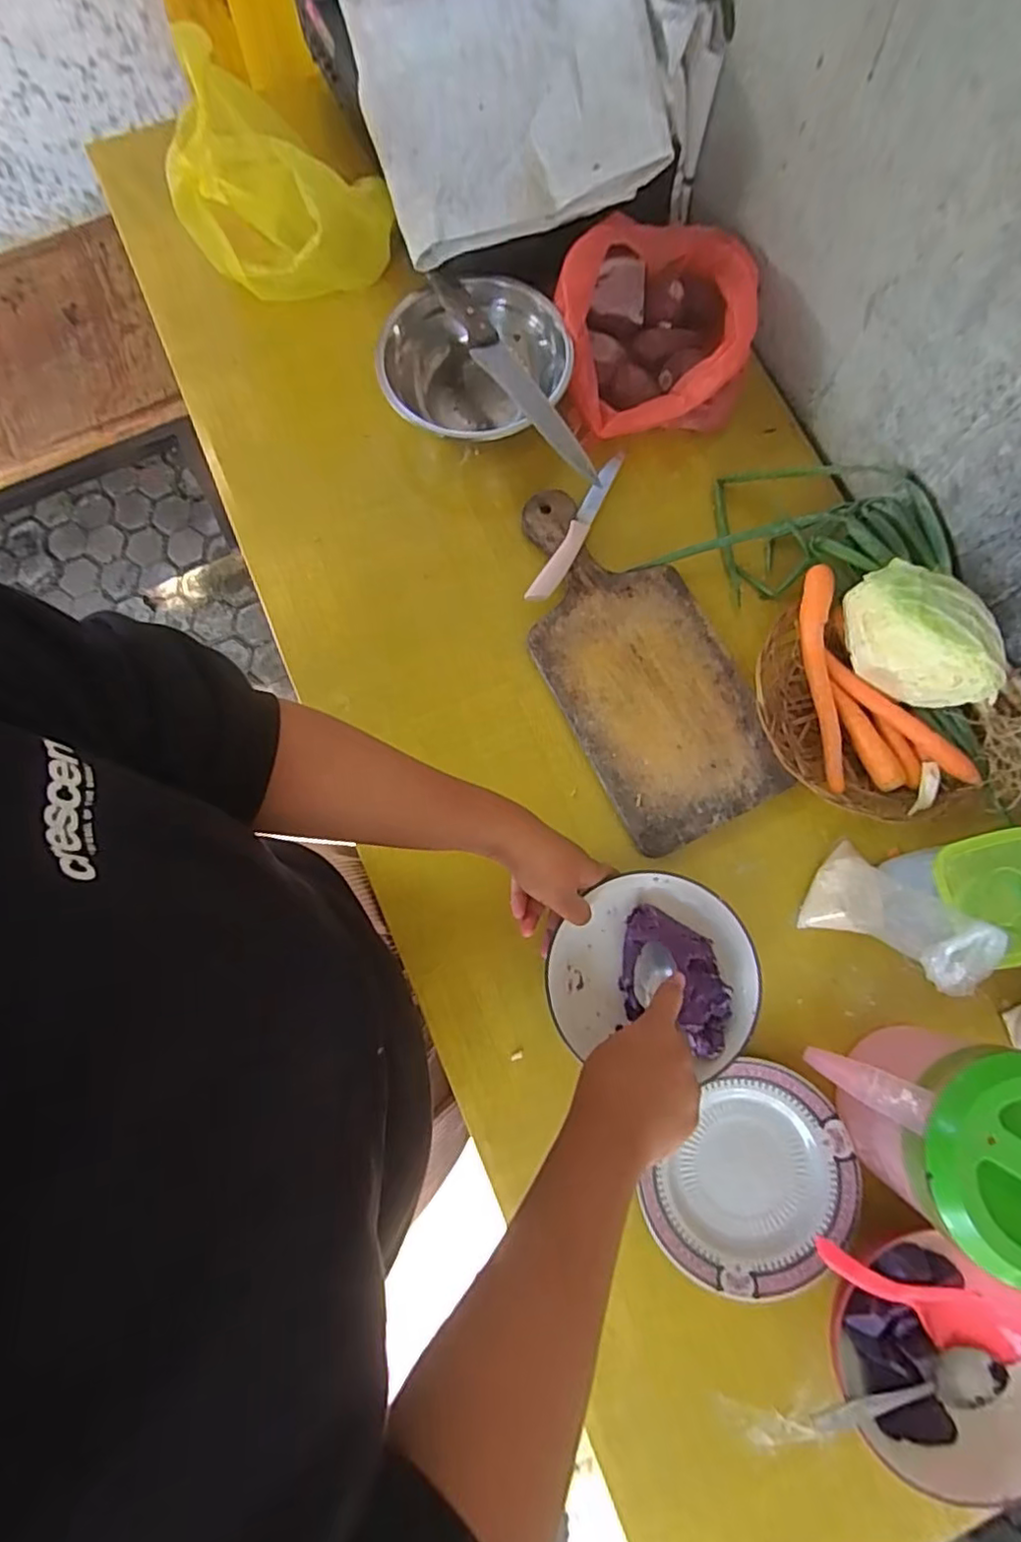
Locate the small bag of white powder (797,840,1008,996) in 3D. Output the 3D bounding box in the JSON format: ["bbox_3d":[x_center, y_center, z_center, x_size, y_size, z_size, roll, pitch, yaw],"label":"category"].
[{"bbox_3d":[0.311,0.123,0.506,0.070,0.151,0.063,-36,105,-6],"label":"small bag of white powder"}]

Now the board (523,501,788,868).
[{"bbox_3d":[0.117,-0.111,0.608,0.165,0.015,0.357,-27,80,-5],"label":"board"}]

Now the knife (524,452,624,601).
[{"bbox_3d":[0.070,-0.246,0.619,0.022,0.019,0.190,28,80,6],"label":"knife"}]

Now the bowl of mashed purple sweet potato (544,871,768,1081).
[{"bbox_3d":[0.121,0.168,0.540,0.168,0.046,0.153,0,79,0],"label":"bowl of mashed purple sweet potato"}]

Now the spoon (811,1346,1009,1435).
[{"bbox_3d":[0.301,0.470,0.470,0.173,0.015,0.044,-1,79,-14],"label":"spoon"}]

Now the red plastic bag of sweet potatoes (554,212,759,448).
[{"bbox_3d":[0.144,-0.459,0.642,0.191,0.076,0.204,-7,79,-1],"label":"red plastic bag of sweet potatoes"}]

